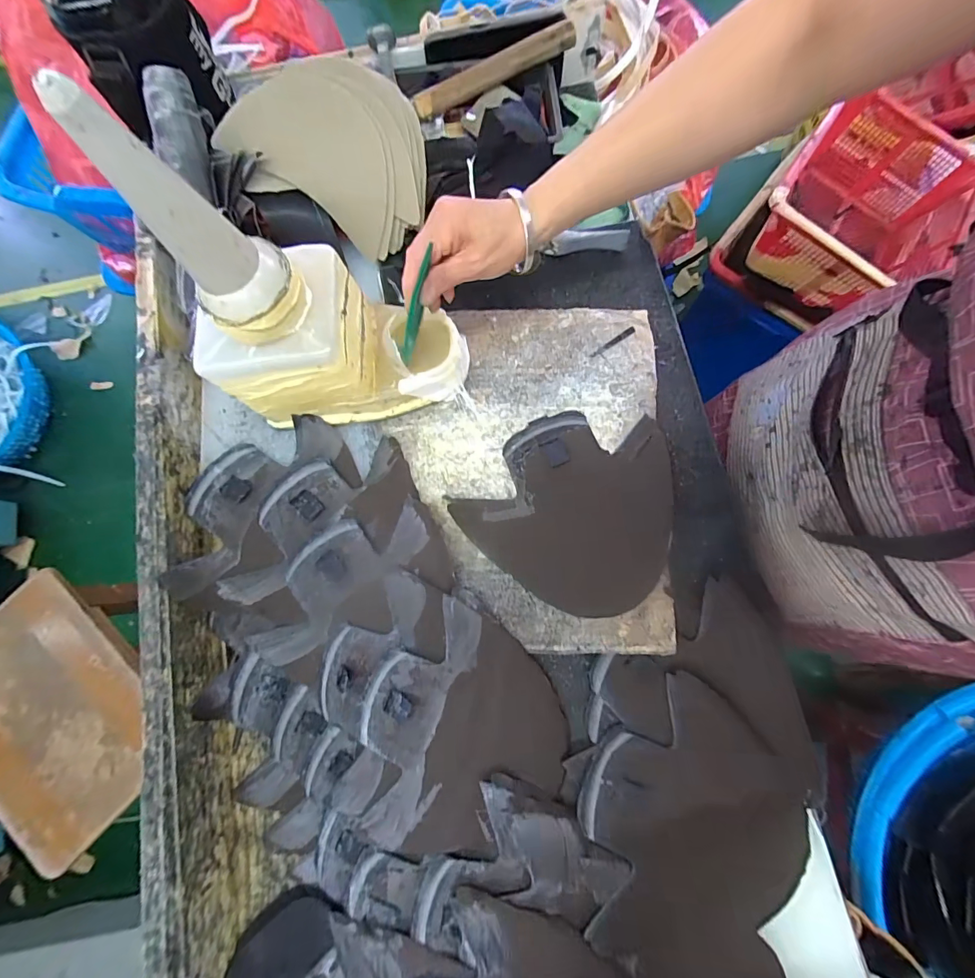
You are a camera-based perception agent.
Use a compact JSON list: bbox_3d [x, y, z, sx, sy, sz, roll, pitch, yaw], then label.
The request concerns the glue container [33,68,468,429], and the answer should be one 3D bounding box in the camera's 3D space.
[{"bbox_3d":[-0.126,-0.144,0.319,0.199,0.248,0.096,-6,77,1],"label":"glue container"}]

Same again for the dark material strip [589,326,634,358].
[{"bbox_3d":[0.128,-0.151,0.431,0.054,0.004,0.007,-33,80,-8],"label":"dark material strip"}]

